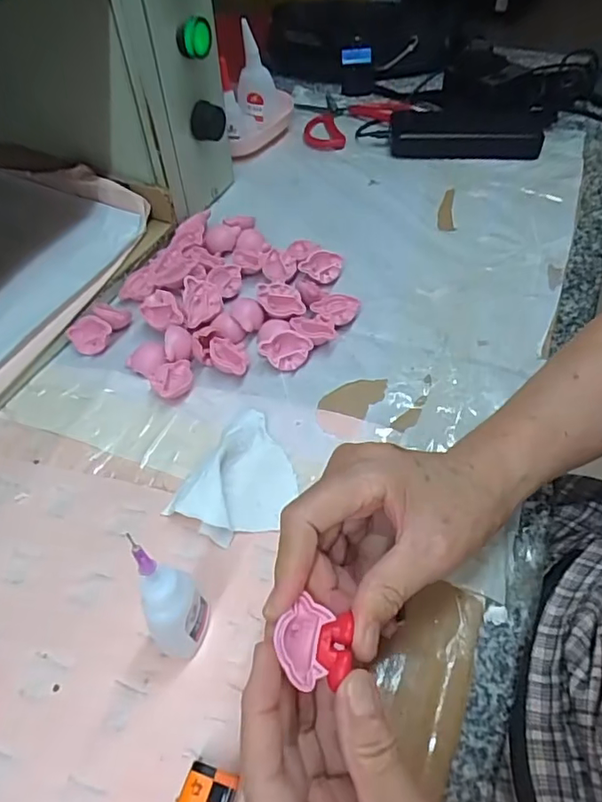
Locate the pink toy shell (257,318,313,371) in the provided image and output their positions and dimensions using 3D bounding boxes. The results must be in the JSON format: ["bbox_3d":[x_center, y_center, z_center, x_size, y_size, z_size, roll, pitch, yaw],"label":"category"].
[{"bbox_3d":[-0.012,-0.044,0.395,0.037,0.018,0.042,-8,54,-7],"label":"pink toy shell"}]

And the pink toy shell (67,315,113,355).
[{"bbox_3d":[-0.160,-0.051,0.410,0.027,0.019,0.027,0,54,0],"label":"pink toy shell"}]

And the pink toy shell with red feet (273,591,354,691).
[{"bbox_3d":[0.006,0.099,0.223,0.030,0.009,0.032,12,54,8],"label":"pink toy shell with red feet"}]

